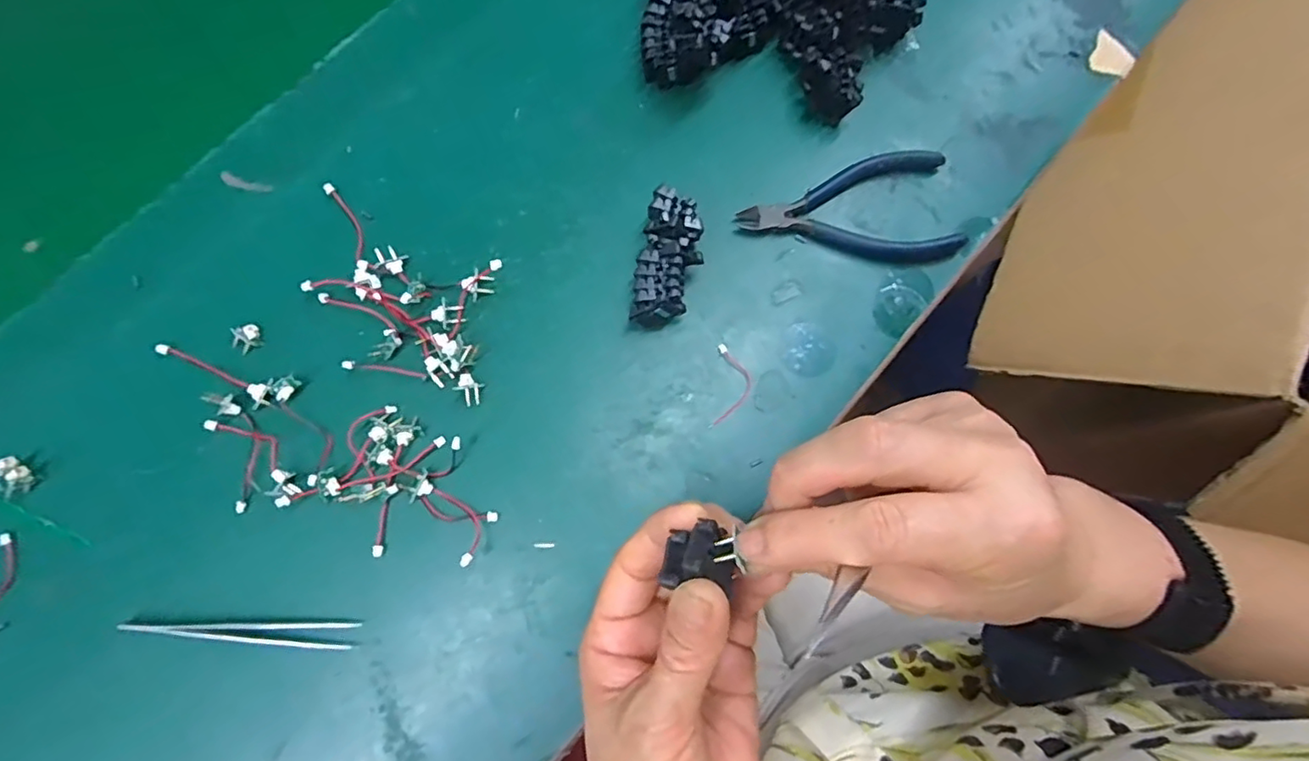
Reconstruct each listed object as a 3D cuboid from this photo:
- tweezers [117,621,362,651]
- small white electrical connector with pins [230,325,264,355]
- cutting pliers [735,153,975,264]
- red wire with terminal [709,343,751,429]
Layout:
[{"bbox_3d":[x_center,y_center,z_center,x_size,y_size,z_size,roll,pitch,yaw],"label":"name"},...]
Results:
[{"bbox_3d":[-0.187,0.116,0.268,0.098,0.010,0.011,0,76,1],"label":"tweezers"},{"bbox_3d":[-0.206,-0.022,0.299,0.013,0.004,0.016,-28,77,-6],"label":"small white electrical connector with pins"},{"bbox_3d":[0.105,-0.091,0.324,0.118,0.011,0.058,-4,78,-3],"label":"cutting pliers"},{"bbox_3d":[0.039,0.004,0.302,0.019,0.005,0.043,9,76,3],"label":"red wire with terminal"}]

